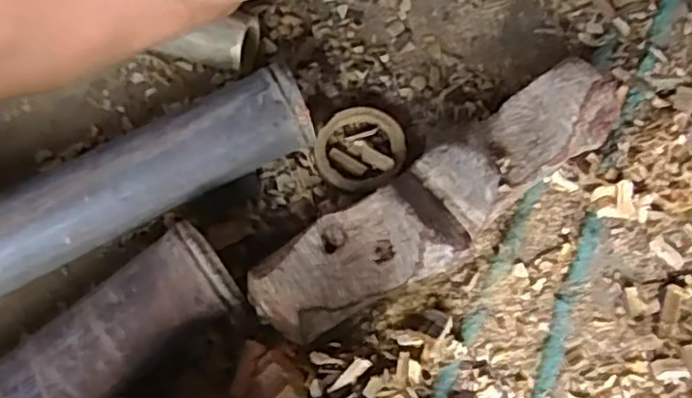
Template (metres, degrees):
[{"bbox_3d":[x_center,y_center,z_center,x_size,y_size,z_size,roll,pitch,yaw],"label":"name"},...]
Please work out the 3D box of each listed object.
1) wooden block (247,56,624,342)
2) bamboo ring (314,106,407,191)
[{"bbox_3d":[0.080,-0.002,0.567,0.343,0.059,0.095,-36,74,-11],"label":"wooden block"},{"bbox_3d":[0.012,-0.044,0.602,0.076,0.019,0.076,0,71,0],"label":"bamboo ring"}]

